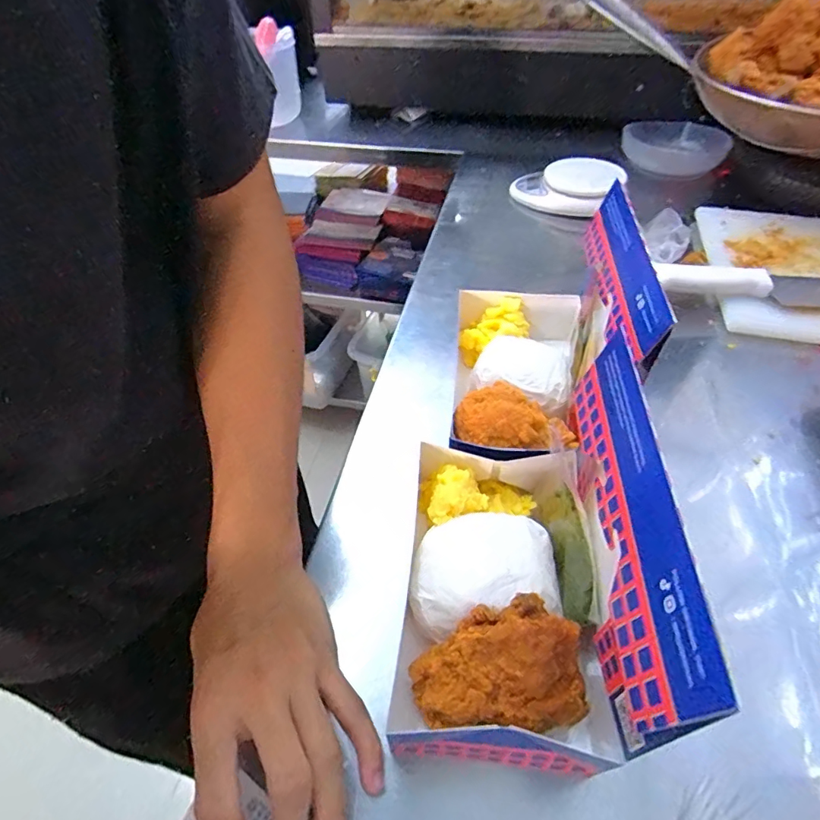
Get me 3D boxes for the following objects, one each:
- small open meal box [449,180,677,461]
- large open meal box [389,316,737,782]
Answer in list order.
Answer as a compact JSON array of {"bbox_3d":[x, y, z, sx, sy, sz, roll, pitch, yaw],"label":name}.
[{"bbox_3d":[0.097,-0.066,0.383,0.115,0.146,0.207,4,48,5],"label":"small open meal box"},{"bbox_3d":[0.057,0.076,0.262,0.108,0.154,0.169,4,48,5],"label":"large open meal box"}]

